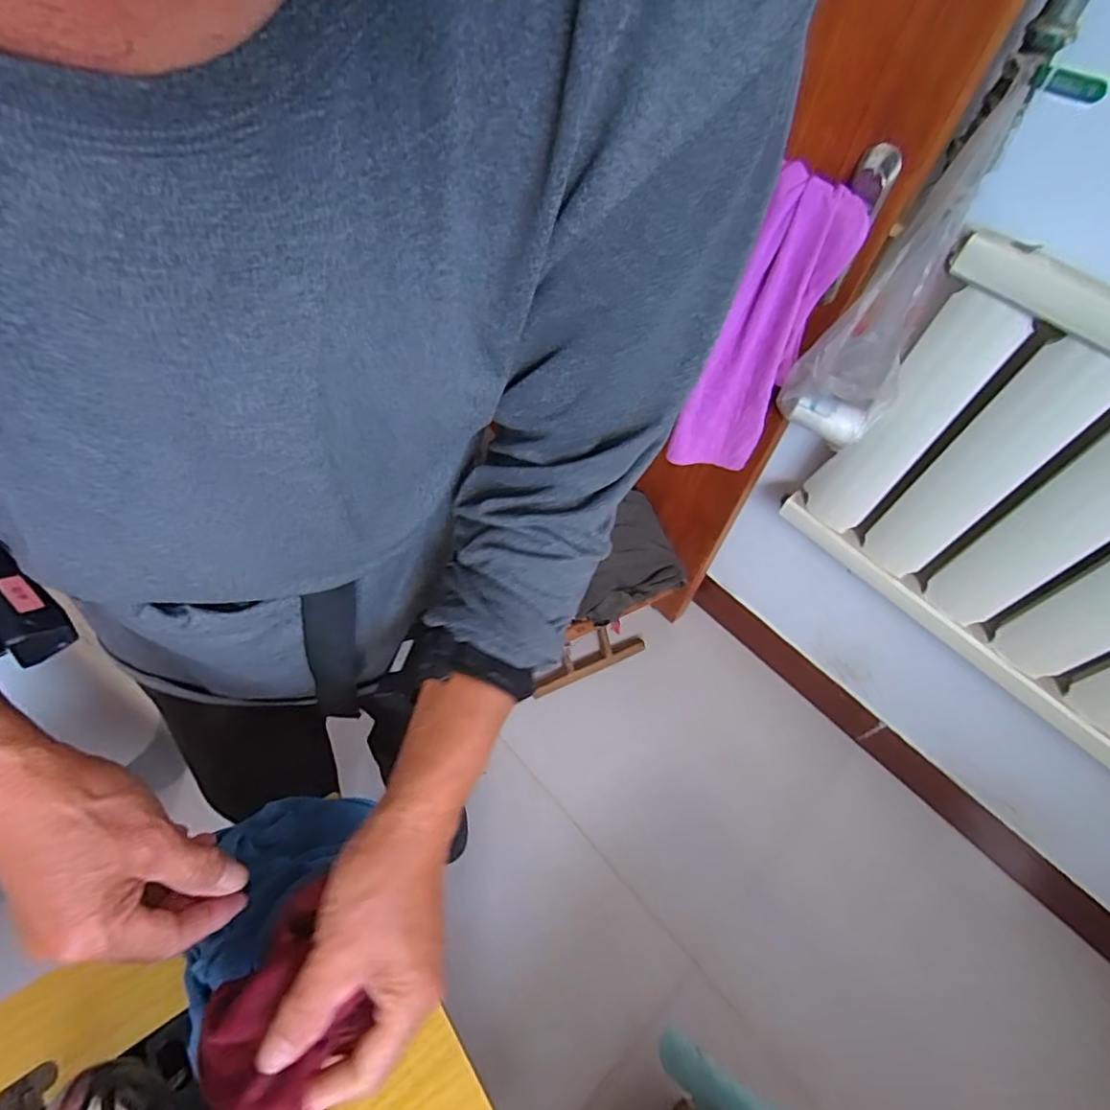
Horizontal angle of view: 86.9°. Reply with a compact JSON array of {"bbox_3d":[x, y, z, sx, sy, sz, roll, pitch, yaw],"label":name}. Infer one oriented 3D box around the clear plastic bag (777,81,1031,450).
[{"bbox_3d":[0.398,-0.299,0.706,0.120,0.382,0.090,31,60,16],"label":"clear plastic bag"}]

